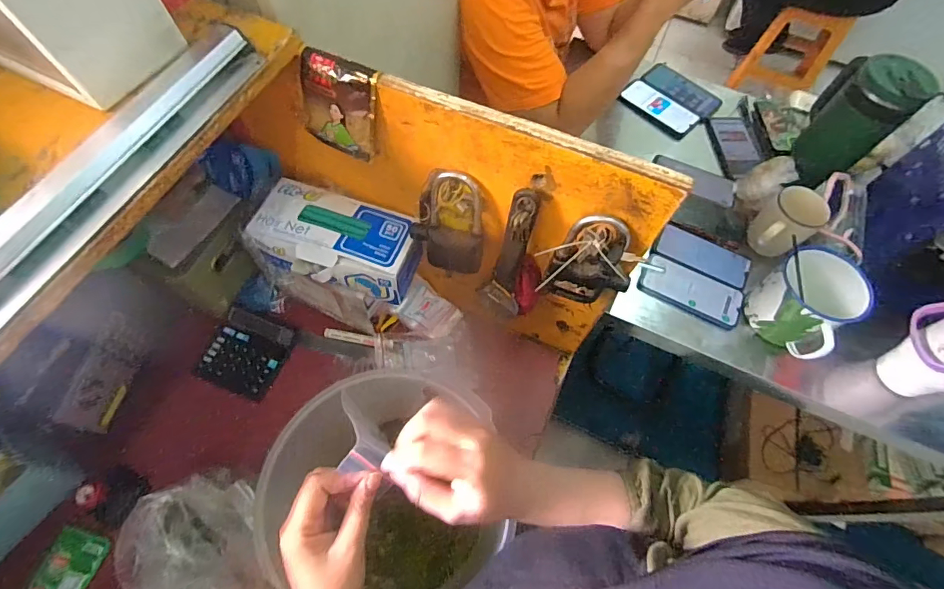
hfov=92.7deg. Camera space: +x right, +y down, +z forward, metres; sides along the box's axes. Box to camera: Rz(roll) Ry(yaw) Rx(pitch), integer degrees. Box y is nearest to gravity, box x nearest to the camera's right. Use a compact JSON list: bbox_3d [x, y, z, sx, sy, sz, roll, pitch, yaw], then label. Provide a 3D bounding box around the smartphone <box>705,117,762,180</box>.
[{"bbox_3d":[0.539,-0.305,0.920,0.077,0.016,0.154,-11,64,10],"label":"smartphone"}]

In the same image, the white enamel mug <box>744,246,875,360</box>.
[{"bbox_3d":[0.519,0.012,0.703,0.121,0.111,0.128,-37,70,-19],"label":"white enamel mug"}]

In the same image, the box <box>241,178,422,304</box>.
[{"bbox_3d":[-0.187,-0.063,0.624,0.218,0.102,0.114,19,64,7],"label":"box"}]

